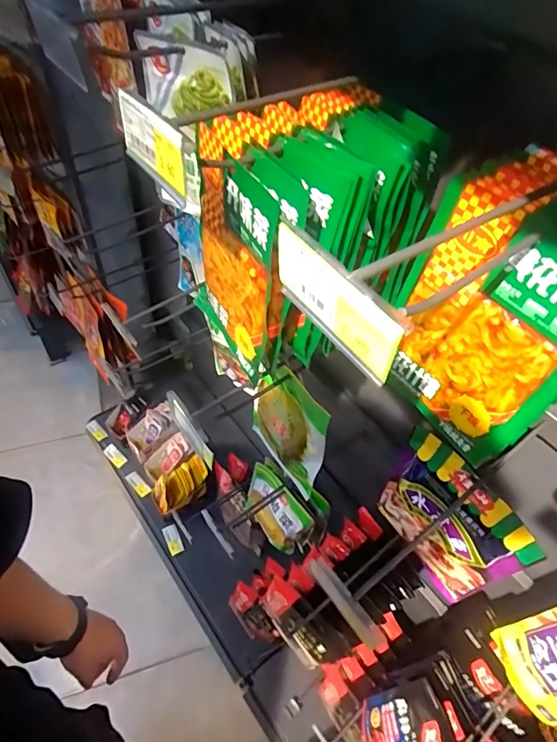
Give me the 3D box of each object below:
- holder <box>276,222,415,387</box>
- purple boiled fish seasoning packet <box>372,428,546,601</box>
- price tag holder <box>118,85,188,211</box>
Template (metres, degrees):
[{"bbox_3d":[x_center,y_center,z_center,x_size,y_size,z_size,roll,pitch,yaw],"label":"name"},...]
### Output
[{"bbox_3d":[0.026,-0.033,0.215,0.006,0.046,0.086,-26,58,-24],"label":"holder"},{"bbox_3d":[0.214,0.198,0.584,0.022,0.226,0.178,-27,59,-25],"label":"purple boiled fish seasoning packet"},{"bbox_3d":[-0.084,-0.147,0.289,0.007,0.048,0.089,-25,58,-24],"label":"price tag holder"}]

